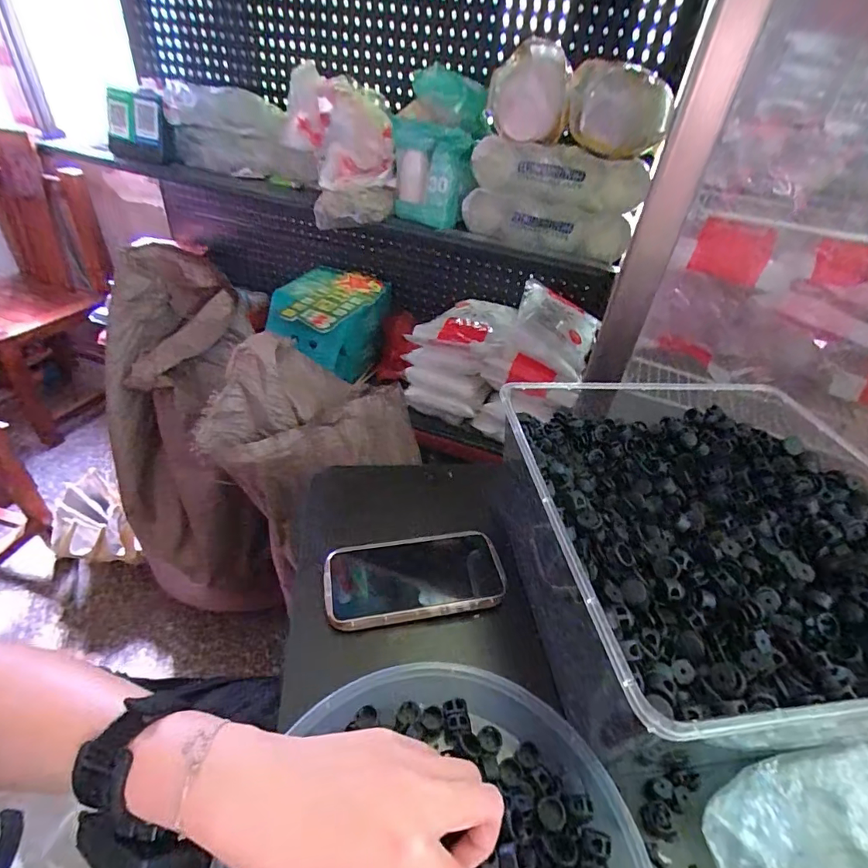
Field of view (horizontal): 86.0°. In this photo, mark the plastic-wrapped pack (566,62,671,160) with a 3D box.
[{"bbox_3d":[0.277,-0.491,0.708,0.138,0.106,0.104,-1,38,-8],"label":"plastic-wrapped pack"}]

